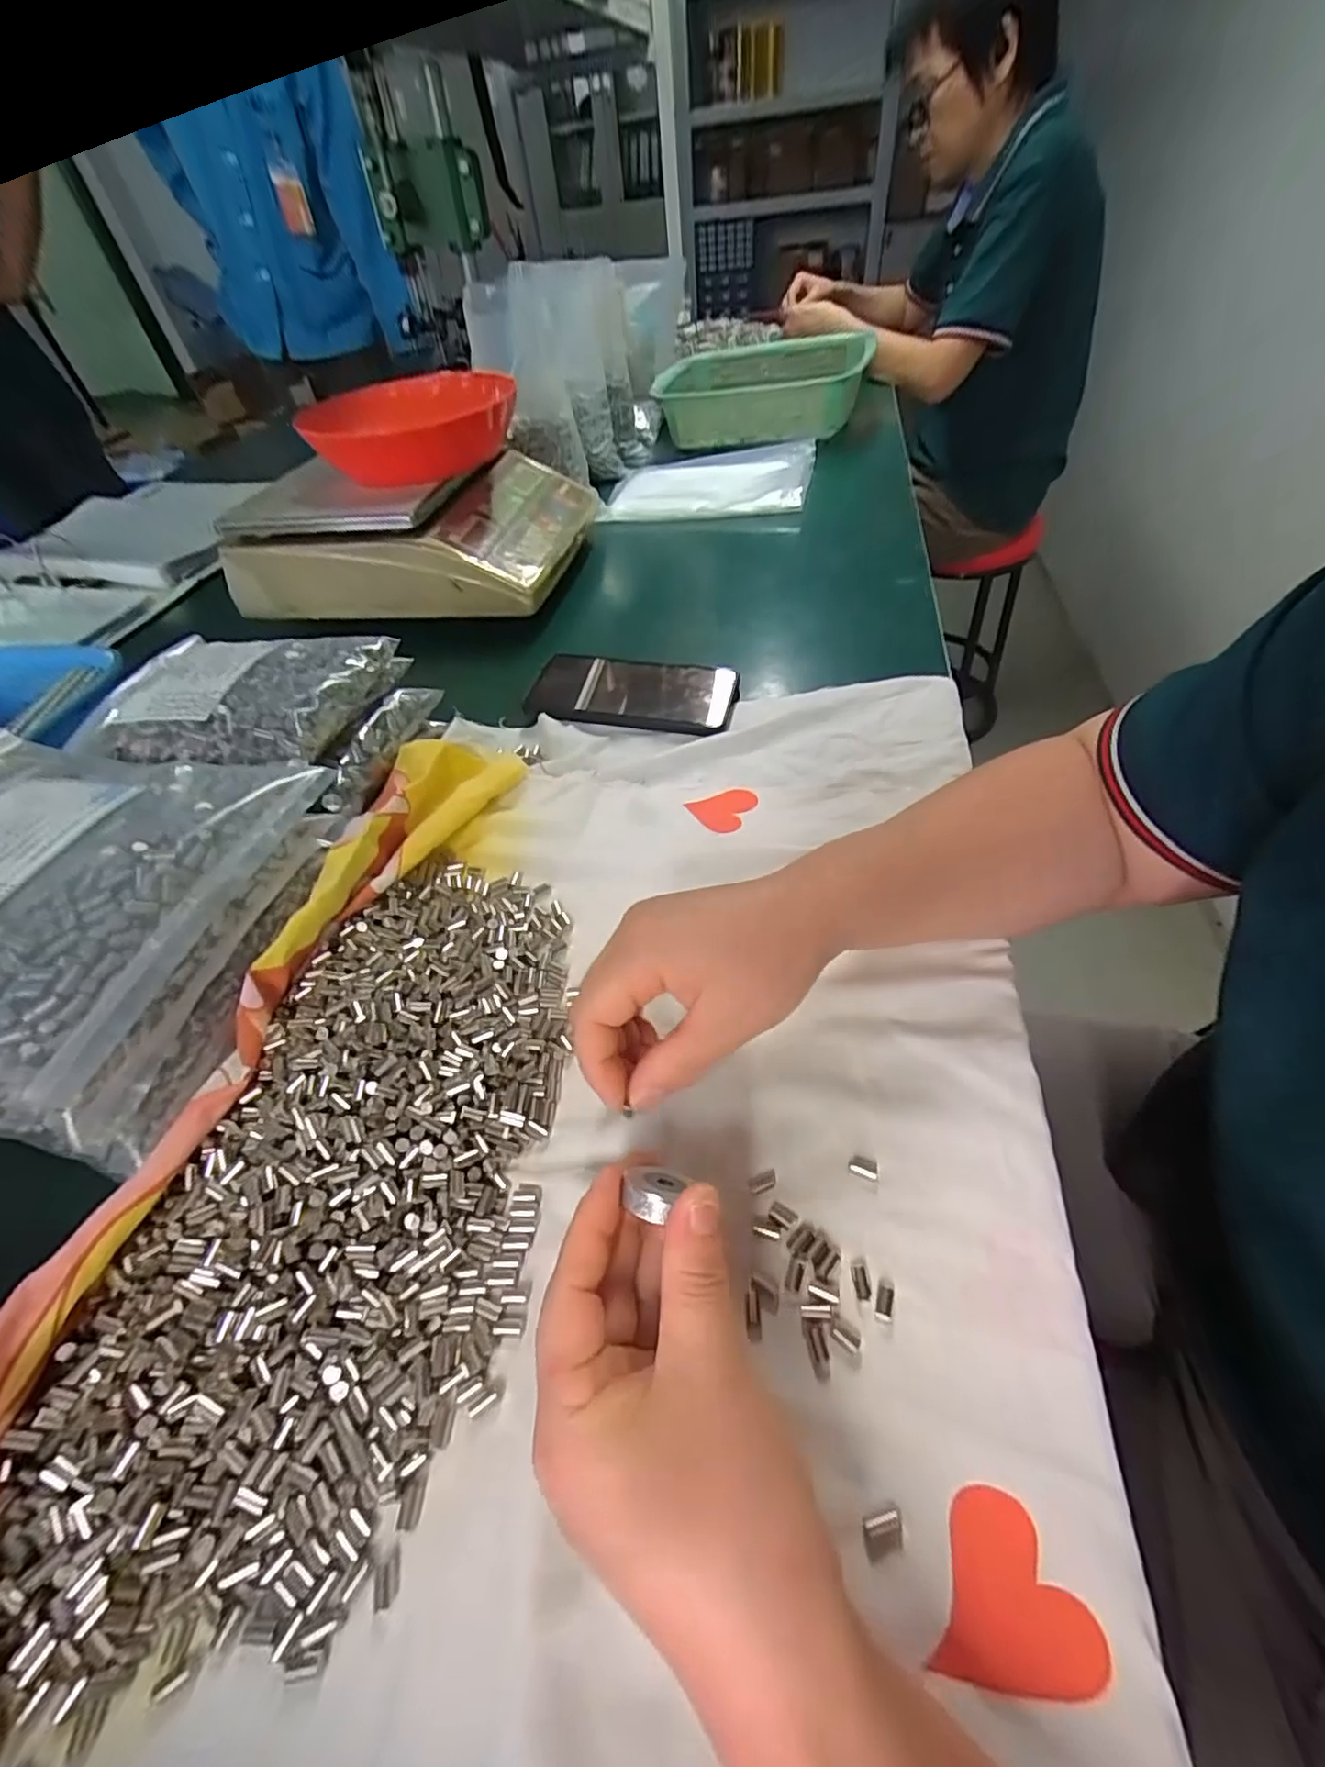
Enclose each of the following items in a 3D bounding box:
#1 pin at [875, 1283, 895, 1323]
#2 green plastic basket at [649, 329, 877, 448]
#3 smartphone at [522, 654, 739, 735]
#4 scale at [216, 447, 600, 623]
[{"bbox_3d":[0.082,0.154,0.231,0.006,0.004,0.013,12,52,16],"label":"pin"},{"bbox_3d":[0.147,-0.736,0.938,0.298,0.089,0.256,6,51,11],"label":"green plastic basket"},{"bbox_3d":[-0.025,-0.155,0.502,0.160,0.015,0.079,9,51,13],"label":"smartphone"},{"bbox_3d":[-0.261,-0.394,0.686,0.327,0.108,0.271,2,50,8],"label":"scale"}]

